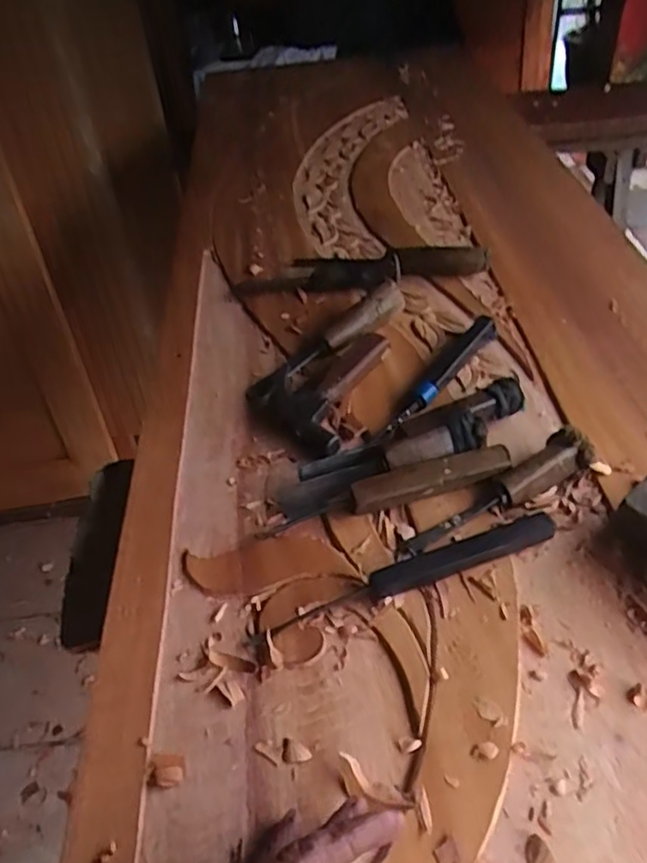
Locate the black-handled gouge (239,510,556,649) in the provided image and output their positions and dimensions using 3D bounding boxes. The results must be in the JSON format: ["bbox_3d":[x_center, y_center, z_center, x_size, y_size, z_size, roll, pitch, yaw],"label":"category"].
[{"bbox_3d":[0.063,0.109,0.475,0.244,0.022,0.018,-18,46,-11],"label":"black-handled gouge"}]

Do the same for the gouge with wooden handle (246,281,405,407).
[{"bbox_3d":[0.004,-0.092,0.679,0.203,0.029,0.036,-37,51,-11],"label":"gouge with wooden handle"}]

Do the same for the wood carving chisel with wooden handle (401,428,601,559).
[{"bbox_3d":[0.145,0.053,0.514,0.176,0.035,0.042,-27,49,-19],"label":"wood carving chisel with wooden handle"}]

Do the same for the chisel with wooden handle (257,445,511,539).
[{"bbox_3d":[0.053,0.051,0.534,0.214,0.027,0.024,-13,45,-7],"label":"chisel with wooden handle"}]

